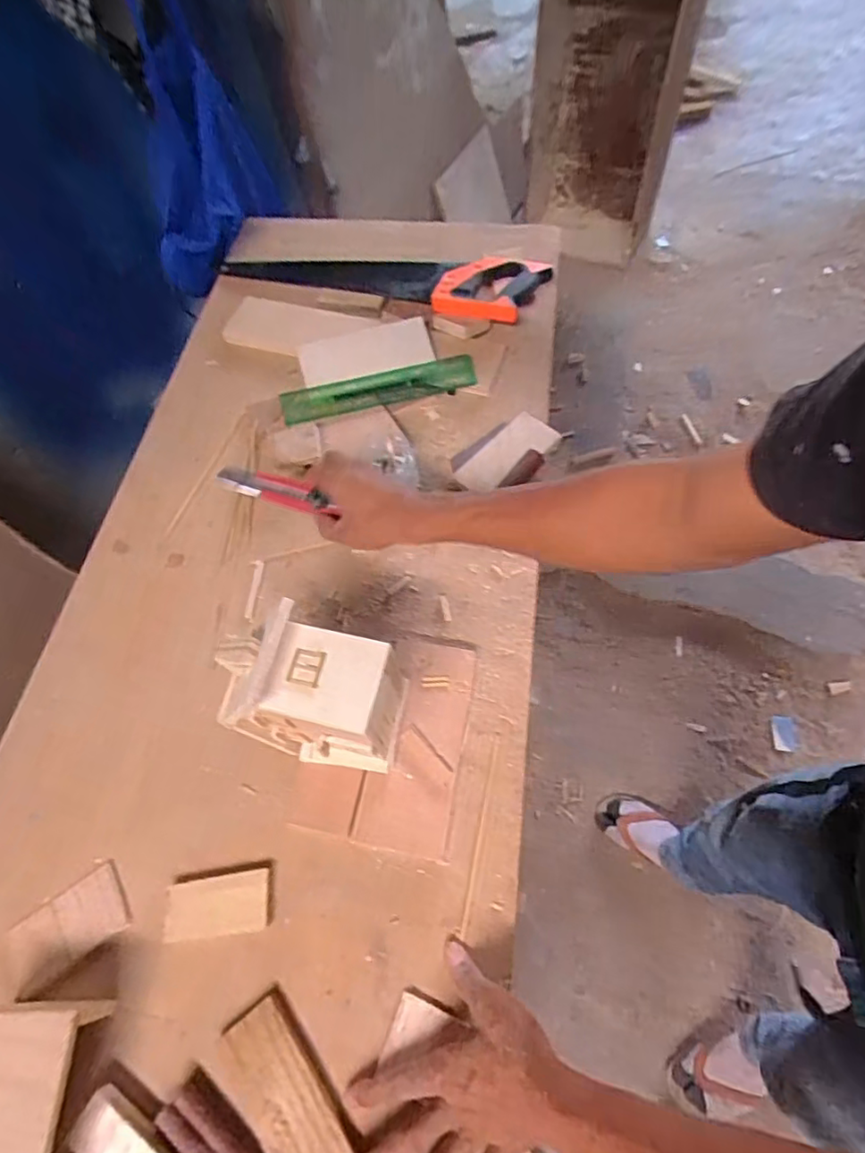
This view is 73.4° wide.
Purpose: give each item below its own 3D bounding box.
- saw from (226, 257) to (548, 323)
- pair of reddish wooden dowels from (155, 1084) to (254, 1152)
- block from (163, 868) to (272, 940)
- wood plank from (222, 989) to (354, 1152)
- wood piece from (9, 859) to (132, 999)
[{"bbox_3d":[-0.089,-0.455,0.867,0.506,0.032,0.122,16,65,14],"label":"saw"},{"bbox_3d":[-0.158,0.423,0.428,0.097,0.012,0.031,30,67,18],"label":"pair of reddish wooden dowels"},{"bbox_3d":[-0.187,0.286,0.506,0.088,0.009,0.045,-7,61,0],"label":"block"},{"bbox_3d":[-0.091,0.415,0.425,0.051,0.008,0.191,-34,64,-14],"label":"wood plank"},{"bbox_3d":[-0.320,0.308,0.510,0.101,0.004,0.058,-33,64,-14],"label":"wood piece"}]

